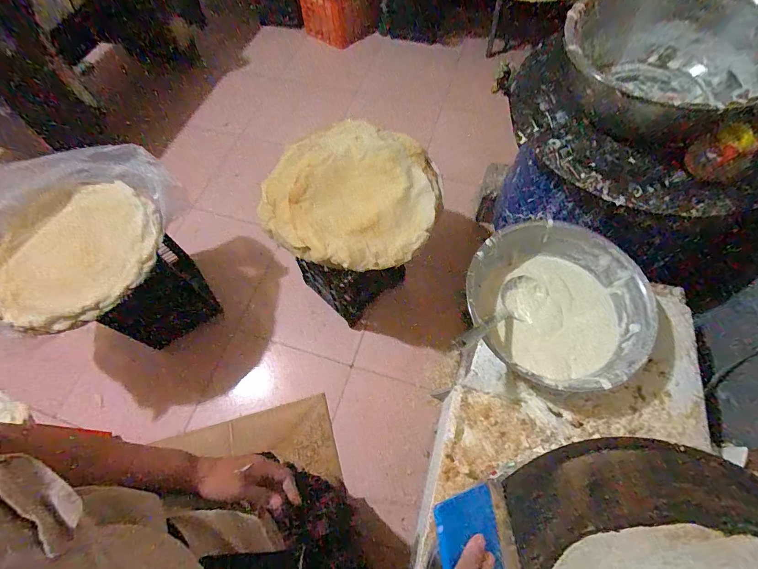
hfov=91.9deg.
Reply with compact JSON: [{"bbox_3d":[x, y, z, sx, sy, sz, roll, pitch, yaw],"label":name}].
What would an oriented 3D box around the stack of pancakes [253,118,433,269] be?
[{"bbox_3d":[-0.089,-0.274,1.114,0.524,0.141,0.481,22,66,13],"label":"stack of pancakes"}]

